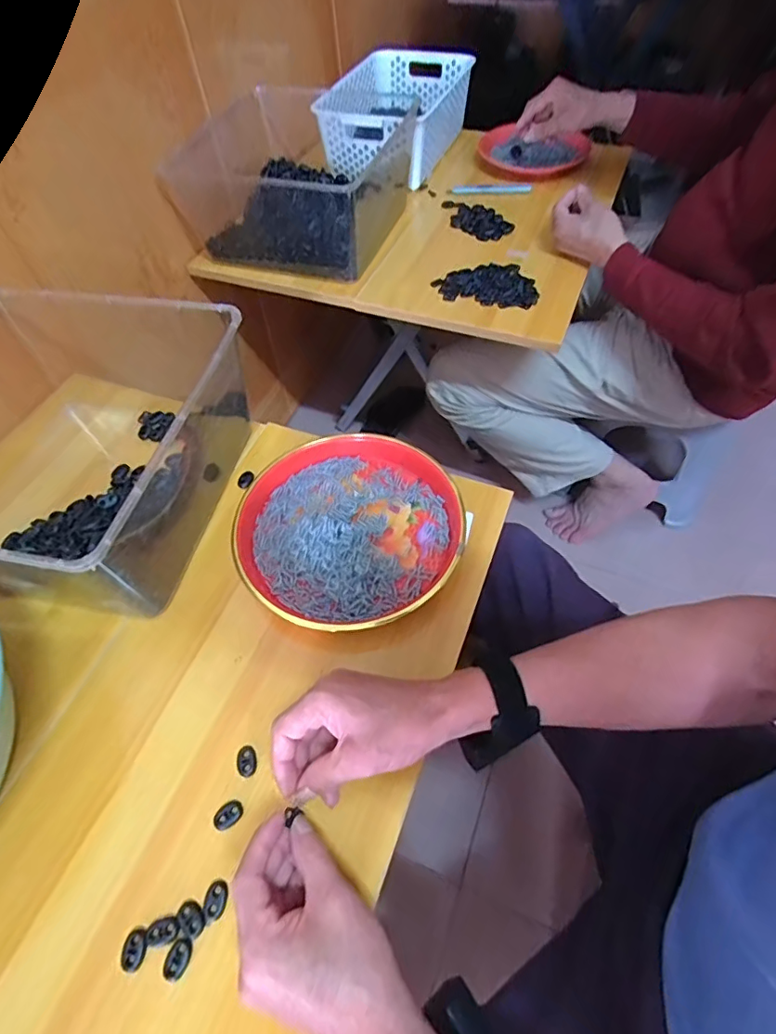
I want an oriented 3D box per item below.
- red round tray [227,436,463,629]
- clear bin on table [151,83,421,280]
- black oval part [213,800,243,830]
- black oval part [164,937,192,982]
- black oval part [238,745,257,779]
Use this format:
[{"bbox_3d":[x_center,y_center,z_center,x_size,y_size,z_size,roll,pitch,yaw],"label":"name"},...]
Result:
[{"bbox_3d":[-0.039,0.008,0.514,0.219,0.028,0.205,-1,56,2],"label":"red round tray"},{"bbox_3d":[-0.146,-0.517,0.819,0.313,0.159,0.300,17,59,13],"label":"clear bin on table"},{"bbox_3d":[-0.121,0.225,0.392,0.022,0.004,0.016,-35,62,-19],"label":"black oval part"},{"bbox_3d":[-0.140,0.295,0.346,0.016,0.004,0.022,23,60,17],"label":"black oval part"},{"bbox_3d":[-0.113,0.194,0.413,0.015,0.004,0.023,-19,58,-10],"label":"black oval part"}]

